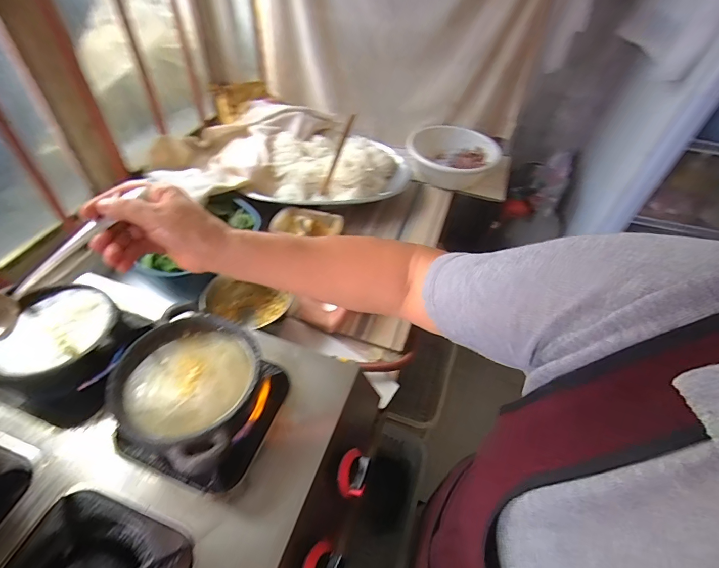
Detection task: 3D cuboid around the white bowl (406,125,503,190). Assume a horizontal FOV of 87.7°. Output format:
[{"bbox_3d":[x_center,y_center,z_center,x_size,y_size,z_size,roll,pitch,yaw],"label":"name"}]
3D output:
[{"bbox_3d":[0.268,-0.363,1.084,0.254,0.107,0.248,2,47,-2],"label":"white bowl"}]

